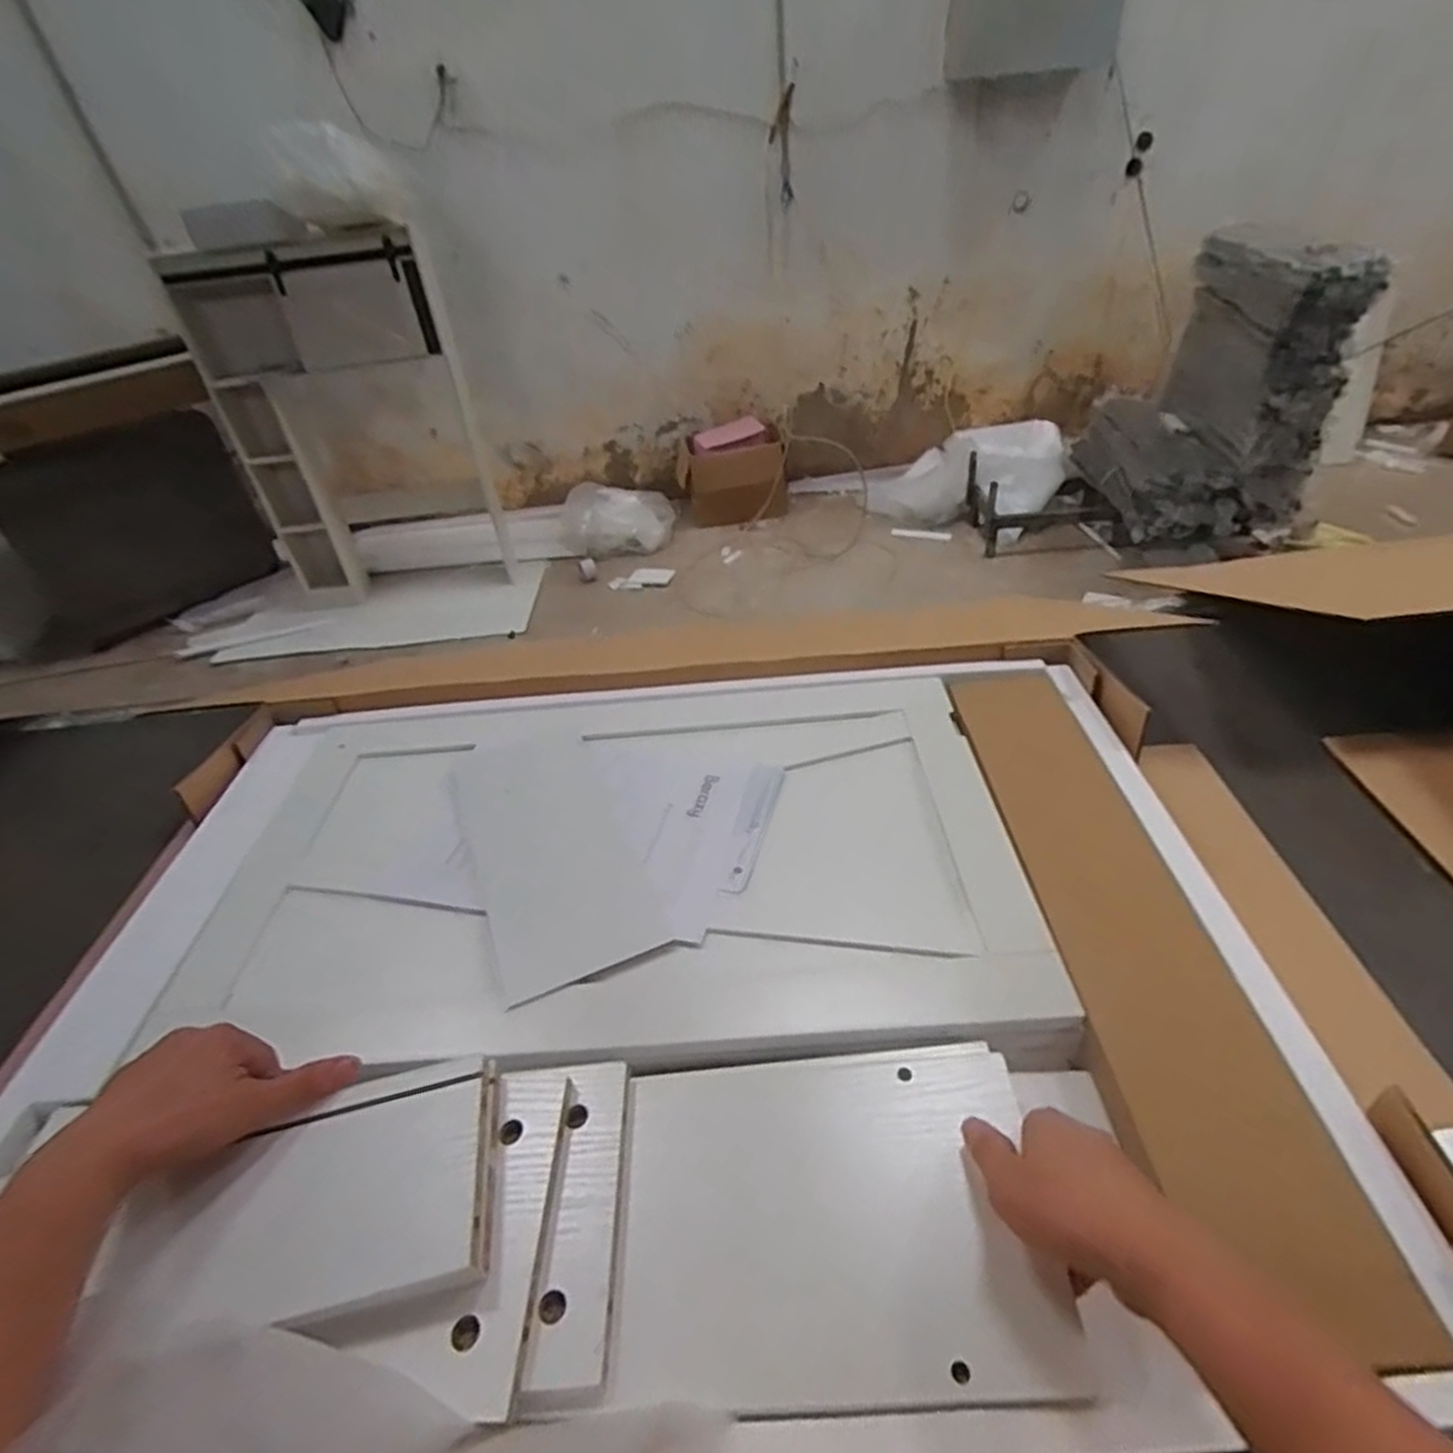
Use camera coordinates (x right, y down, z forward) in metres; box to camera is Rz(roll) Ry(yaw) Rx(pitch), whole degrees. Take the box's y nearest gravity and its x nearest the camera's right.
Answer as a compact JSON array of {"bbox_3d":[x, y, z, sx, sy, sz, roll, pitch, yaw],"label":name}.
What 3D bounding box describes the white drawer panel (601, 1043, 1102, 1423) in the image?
[{"bbox_3d":[0.054,0.266,0.424,0.226,0.019,0.171,-4,38,3],"label":"white drawer panel"}]

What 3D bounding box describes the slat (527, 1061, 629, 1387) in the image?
[{"bbox_3d":[-0.078,0.273,0.434,0.038,0.015,0.157,-5,38,2],"label":"slat"}]

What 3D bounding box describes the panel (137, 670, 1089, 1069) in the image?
[{"bbox_3d":[-0.098,0.110,0.657,0.657,0.032,0.398,-4,38,3],"label":"panel"}]

